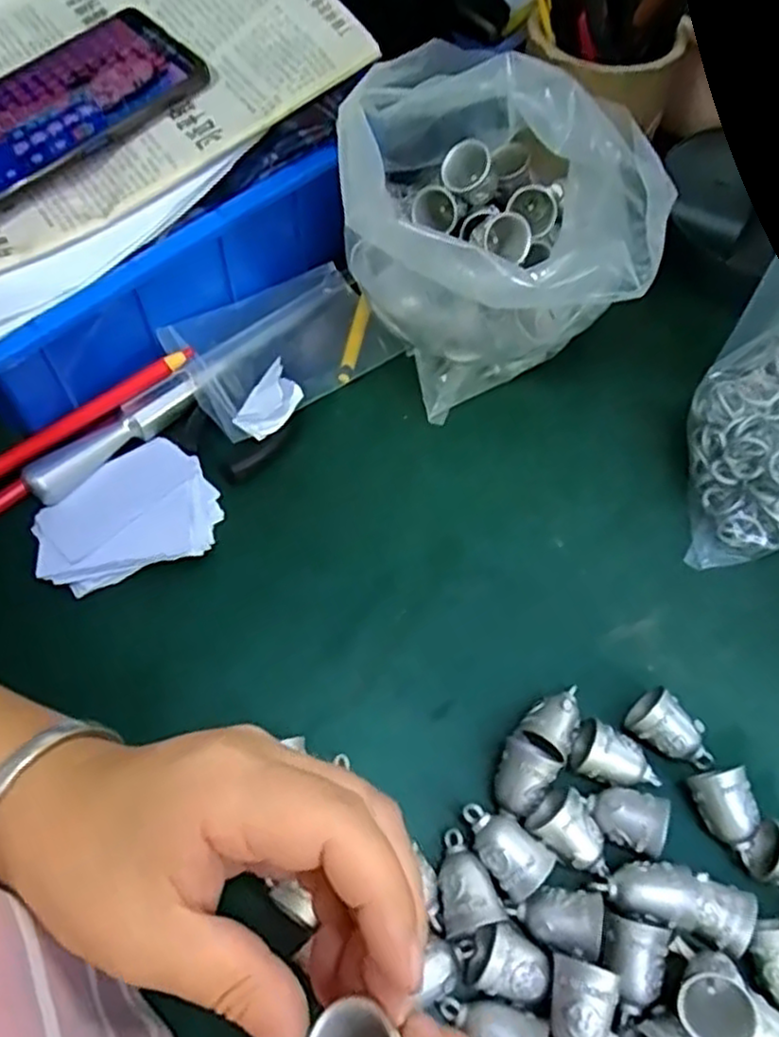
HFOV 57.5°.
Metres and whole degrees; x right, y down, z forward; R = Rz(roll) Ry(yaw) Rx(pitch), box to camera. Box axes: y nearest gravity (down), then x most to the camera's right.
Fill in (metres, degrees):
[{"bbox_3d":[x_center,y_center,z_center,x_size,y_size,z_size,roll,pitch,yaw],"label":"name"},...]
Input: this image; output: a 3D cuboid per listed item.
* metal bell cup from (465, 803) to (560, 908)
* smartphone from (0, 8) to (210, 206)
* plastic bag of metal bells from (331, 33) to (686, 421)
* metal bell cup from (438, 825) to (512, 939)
[{"bbox_3d":[0.046,0.131,0.285,0.022,0.023,0.038,-31,65,-19],"label":"metal bell cup"},{"bbox_3d":[-0.176,-0.206,0.361,0.160,0.009,0.075,-38,72,-12],"label":"smartphone"},{"bbox_3d":[0.048,-0.126,0.363,0.140,0.154,0.139,1,59,-2],"label":"plastic bag of metal bells"},{"bbox_3d":[0.029,0.142,0.278,0.023,0.021,0.035,-11,60,-9],"label":"metal bell cup"}]

